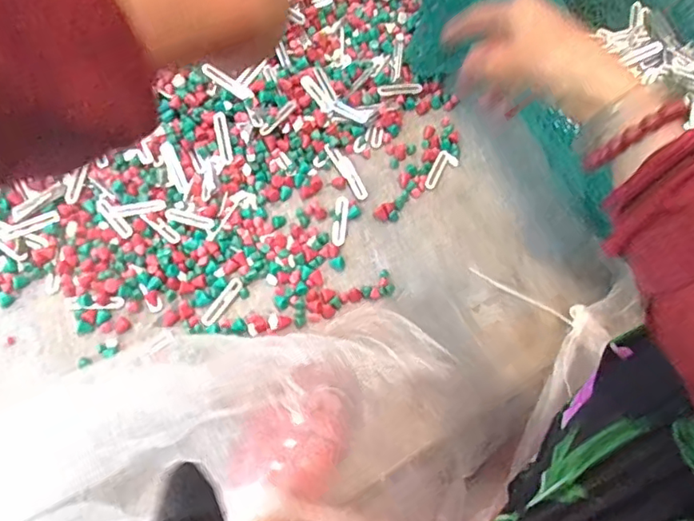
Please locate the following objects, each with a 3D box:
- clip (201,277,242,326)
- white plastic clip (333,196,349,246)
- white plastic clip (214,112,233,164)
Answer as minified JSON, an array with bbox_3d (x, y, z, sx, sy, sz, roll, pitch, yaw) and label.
[{"bbox_3d":[-0.133,0.044,0.597,0.014,0.004,0.059,33,71,10],"label":"clip"},{"bbox_3d":[-0.008,-0.045,0.635,0.014,0.004,0.059,6,69,0],"label":"white plastic clip"},{"bbox_3d":[-0.143,-0.142,0.651,0.014,0.004,0.058,-11,92,-7],"label":"white plastic clip"}]

